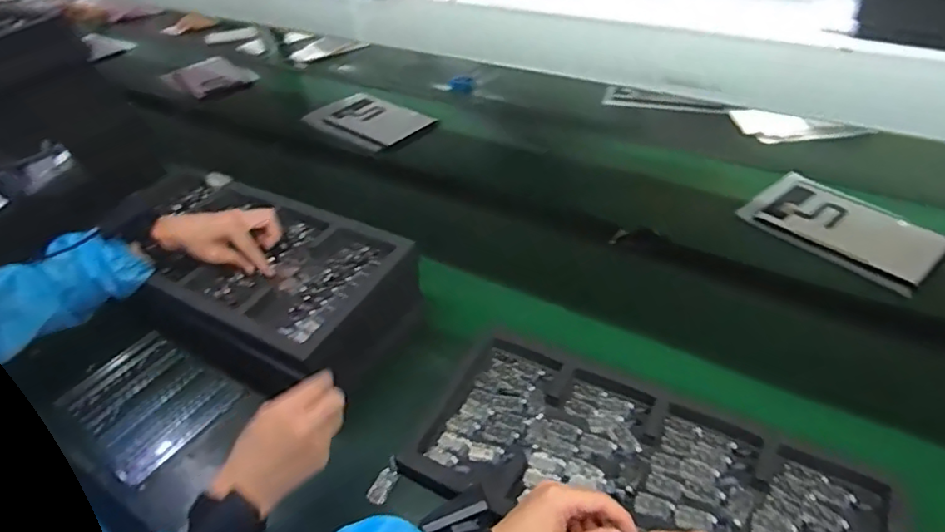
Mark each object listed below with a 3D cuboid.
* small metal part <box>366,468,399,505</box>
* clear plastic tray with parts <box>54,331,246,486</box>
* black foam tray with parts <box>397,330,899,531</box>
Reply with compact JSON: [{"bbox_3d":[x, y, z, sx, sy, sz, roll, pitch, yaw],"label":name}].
[{"bbox_3d":[-0.103,0.253,0.663,0.023,0.004,0.043,11,43,20],"label":"small metal part"},{"bbox_3d":[-0.444,0.184,0.790,0.210,0.017,0.161,22,48,28],"label":"clear plastic tray with parts"},{"bbox_3d":[0.173,0.226,0.623,0.479,0.035,0.224,18,46,26],"label":"black foam tray with parts"}]

